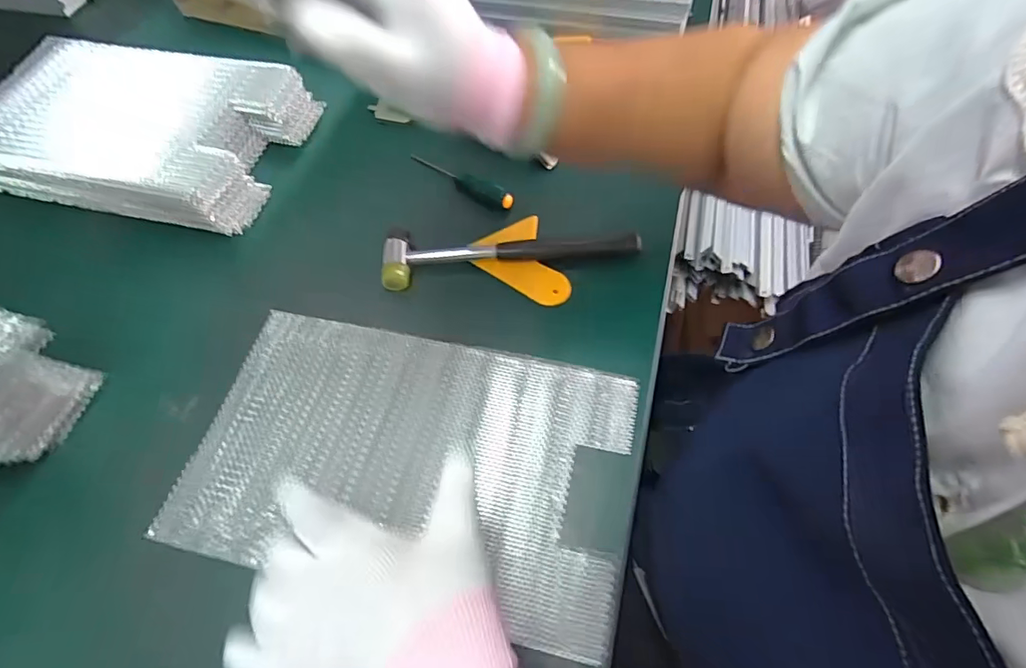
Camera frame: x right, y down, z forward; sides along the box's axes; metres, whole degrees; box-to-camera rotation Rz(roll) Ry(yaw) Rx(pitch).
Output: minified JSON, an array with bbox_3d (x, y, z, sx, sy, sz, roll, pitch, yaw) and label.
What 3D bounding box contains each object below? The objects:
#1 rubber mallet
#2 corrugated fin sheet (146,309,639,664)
[{"bbox_3d":[-0.003,-0.082,0.468,0.236,0.023,0.051,-8,60,-2],"label":"rubber mallet"},{"bbox_3d":[-0.080,0.090,0.381,0.324,0.014,0.196,11,62,9],"label":"corrugated fin sheet"}]

